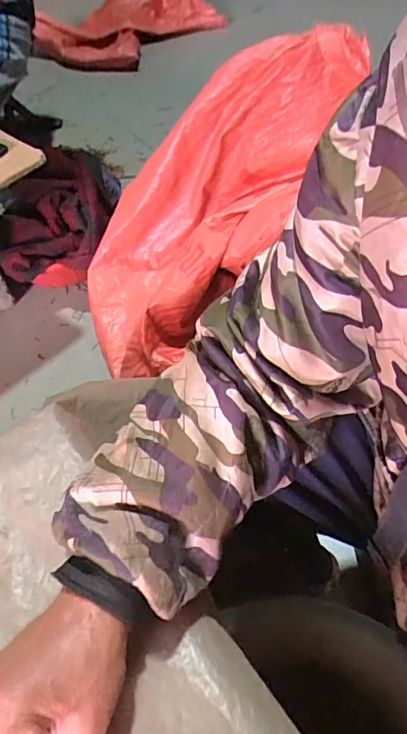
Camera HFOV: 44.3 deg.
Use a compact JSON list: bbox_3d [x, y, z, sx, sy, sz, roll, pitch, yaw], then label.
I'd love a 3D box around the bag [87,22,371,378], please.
[{"bbox_3d":[-0.006,-0.231,0.754,0.149,0.565,0.242,13,38,-43],"label":"bag"}]

